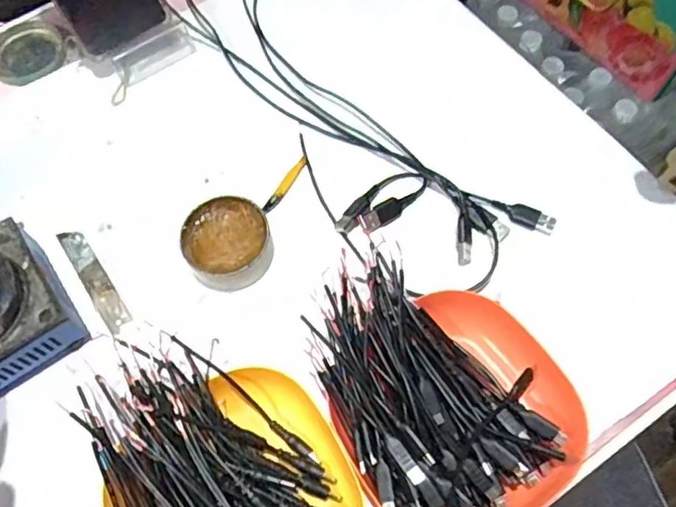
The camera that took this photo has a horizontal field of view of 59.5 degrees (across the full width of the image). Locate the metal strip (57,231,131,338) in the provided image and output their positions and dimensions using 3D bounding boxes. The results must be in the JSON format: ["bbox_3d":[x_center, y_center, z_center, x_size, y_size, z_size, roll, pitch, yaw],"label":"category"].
[{"bbox_3d":[-0.181,0.018,0.439,0.018,0.004,0.095,-33,69,-12],"label":"metal strip"}]

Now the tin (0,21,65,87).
[{"bbox_3d":[-0.284,-0.183,0.541,0.064,0.009,0.069,-1,62,2],"label":"tin"}]

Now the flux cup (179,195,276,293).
[{"bbox_3d":[-0.080,-0.009,0.433,0.062,0.029,0.057,-1,66,2],"label":"flux cup"}]

